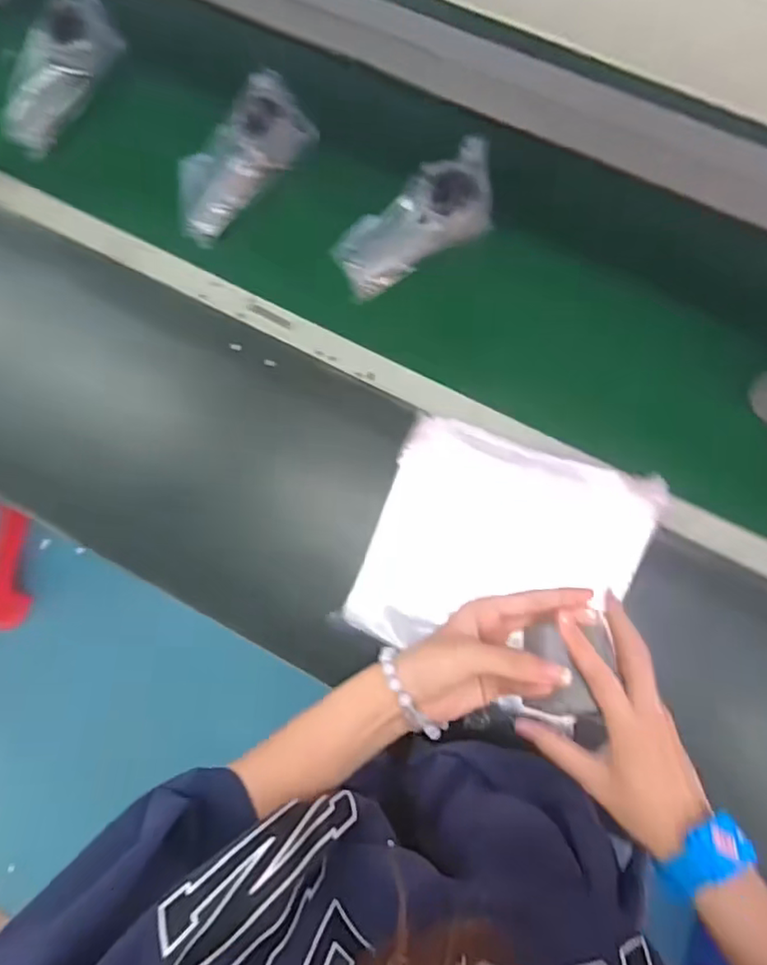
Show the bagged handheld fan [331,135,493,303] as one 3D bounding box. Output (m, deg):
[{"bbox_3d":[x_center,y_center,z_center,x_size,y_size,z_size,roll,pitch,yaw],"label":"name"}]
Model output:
[{"bbox_3d":[0.032,-0.277,0.640,0.181,0.067,0.084,-30,83,3],"label":"bagged handheld fan"}]

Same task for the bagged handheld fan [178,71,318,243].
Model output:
[{"bbox_3d":[-0.165,-0.356,0.670,0.182,0.048,0.093,-40,82,18],"label":"bagged handheld fan"}]

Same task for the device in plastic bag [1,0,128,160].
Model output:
[{"bbox_3d":[-0.385,-0.477,0.704,0.060,0.067,0.182,36,89,7],"label":"device in plastic bag"}]

